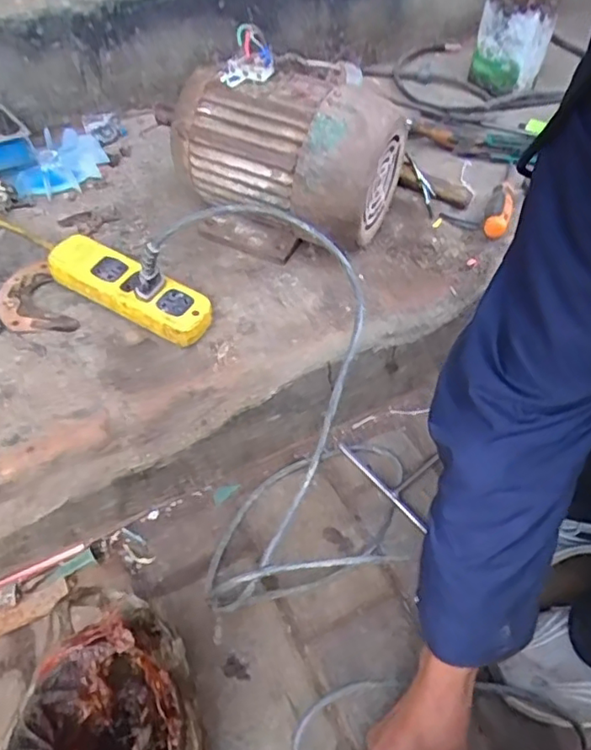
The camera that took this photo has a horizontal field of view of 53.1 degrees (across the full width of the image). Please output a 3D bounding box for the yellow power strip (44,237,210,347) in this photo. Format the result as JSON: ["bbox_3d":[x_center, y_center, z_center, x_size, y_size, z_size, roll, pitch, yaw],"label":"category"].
[{"bbox_3d":[-0.178,-0.089,0.643,0.190,0.046,0.058,23,53,15],"label":"yellow power strip"}]

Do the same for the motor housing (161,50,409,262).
[{"bbox_3d":[-0.008,-0.262,0.703,0.247,0.181,0.190,23,53,15],"label":"motor housing"}]

